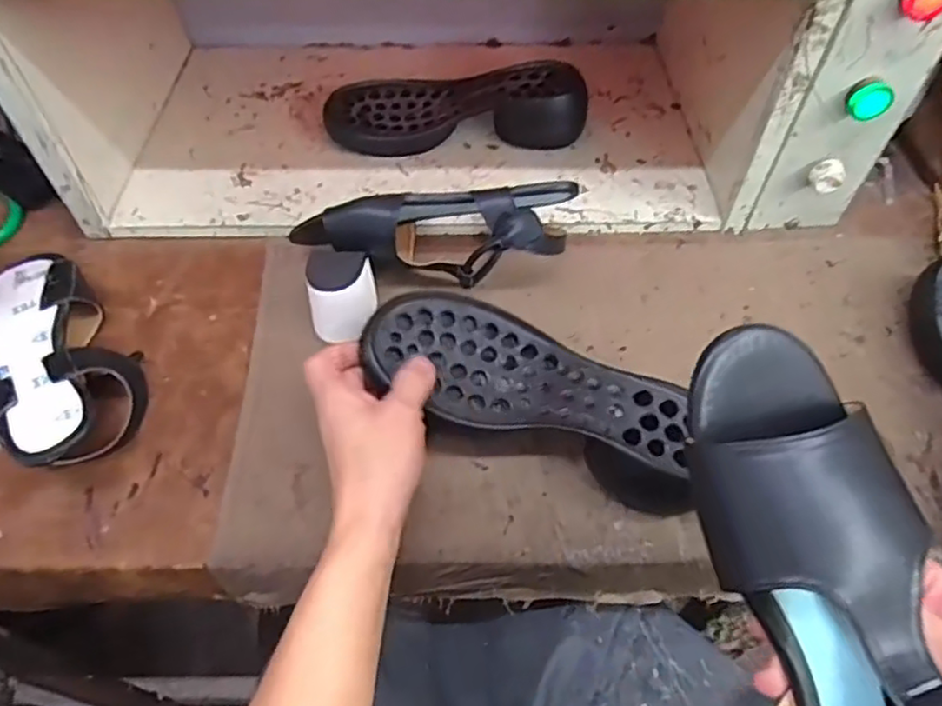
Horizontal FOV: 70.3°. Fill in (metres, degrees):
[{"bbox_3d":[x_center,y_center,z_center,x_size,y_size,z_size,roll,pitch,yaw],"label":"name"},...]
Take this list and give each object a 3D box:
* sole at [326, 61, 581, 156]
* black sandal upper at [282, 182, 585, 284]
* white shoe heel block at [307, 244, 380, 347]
[{"bbox_3d":[-0.015,-0.244,0.663,0.250,0.052,0.095,4,56,3],"label":"sole"},{"bbox_3d":[-0.026,-0.087,0.537,0.210,0.088,0.058,-3,56,-1],"label":"black sandal upper"},{"bbox_3d":[-0.101,-0.044,0.528,0.047,0.055,0.053,-1,56,0],"label":"white shoe heel block"}]

